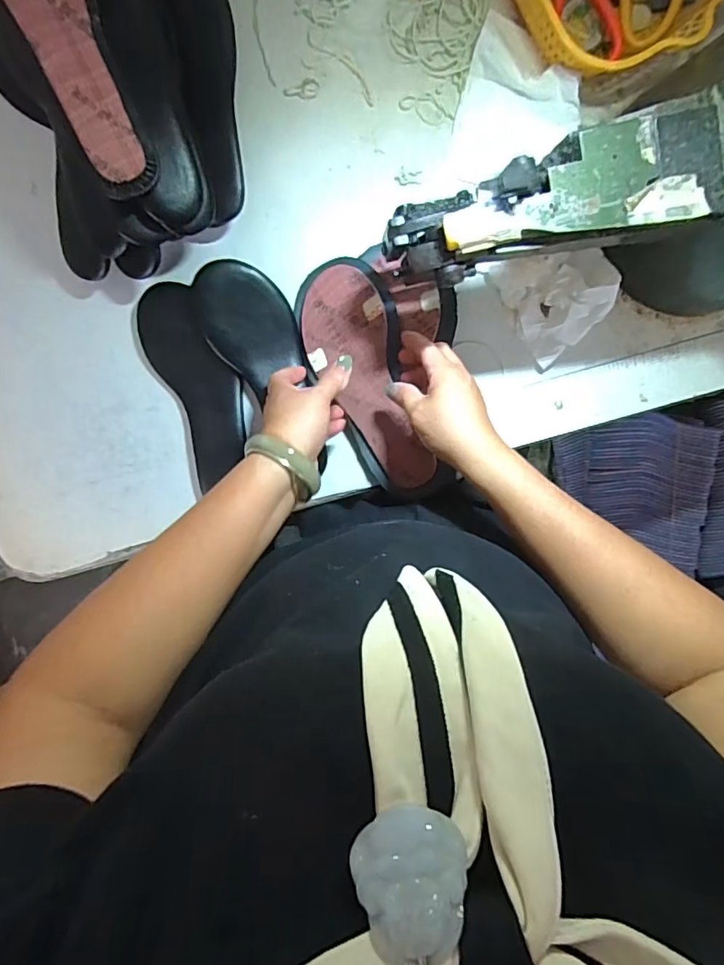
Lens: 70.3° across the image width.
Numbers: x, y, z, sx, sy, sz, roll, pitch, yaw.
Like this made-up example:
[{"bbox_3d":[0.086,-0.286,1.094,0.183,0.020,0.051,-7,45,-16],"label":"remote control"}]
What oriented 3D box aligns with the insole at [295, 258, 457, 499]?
[{"bbox_3d":[0.010,-0.099,0.522,0.090,0.034,0.245,-21,97,0],"label":"insole"}]

